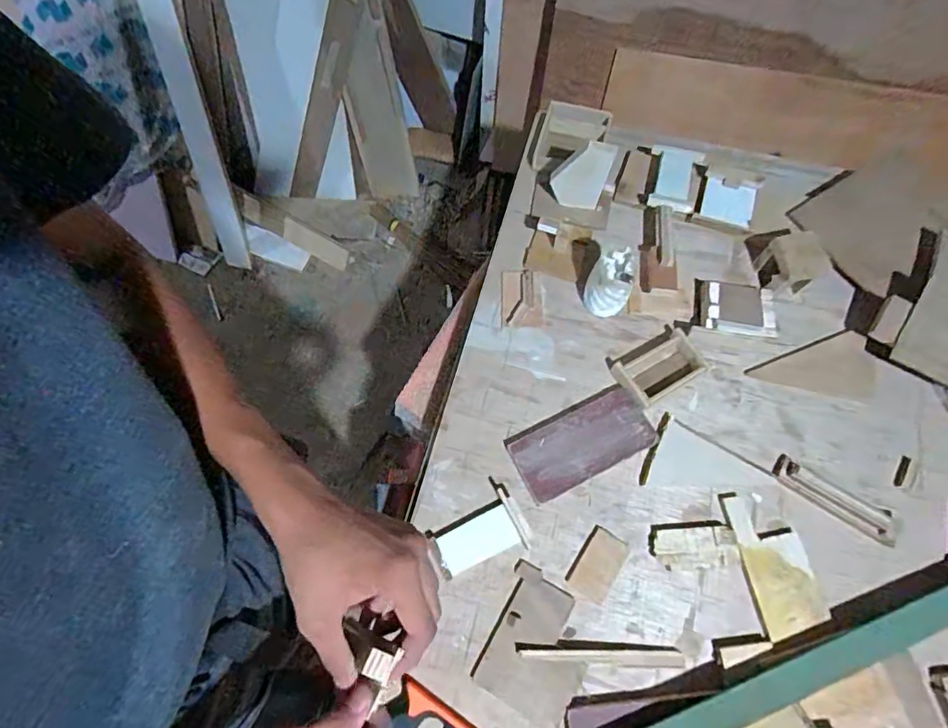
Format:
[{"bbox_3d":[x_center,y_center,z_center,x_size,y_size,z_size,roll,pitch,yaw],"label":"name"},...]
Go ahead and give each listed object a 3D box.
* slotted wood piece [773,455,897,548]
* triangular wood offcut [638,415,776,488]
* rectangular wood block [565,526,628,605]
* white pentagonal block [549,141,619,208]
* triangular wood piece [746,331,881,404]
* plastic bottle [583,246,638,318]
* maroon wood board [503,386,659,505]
[{"bbox_3d":[0.476,0.176,0.682,0.160,0.013,0.042,32,70,13],"label":"slotted wood piece"},{"bbox_3d":[0.313,0.144,0.701,0.153,0.009,0.097,24,68,10],"label":"triangular wood offcut"},{"bbox_3d":[0.159,0.255,0.666,0.052,0.008,0.081,31,70,13],"label":"rectangular wood block"},{"bbox_3d":[0.165,-0.289,0.813,0.085,0.119,0.026,12,67,6],"label":"white pentagonal block"},{"bbox_3d":[0.511,0.021,0.761,0.174,0.013,0.099,-19,67,-8],"label":"triangular wood piece"},{"bbox_3d":[0.205,-0.124,0.776,0.065,0.108,0.064,23,68,10],"label":"plastic bottle"},{"bbox_3d":[0.150,0.107,0.720,0.191,0.026,0.095,-24,68,-10],"label":"maroon wood board"}]

